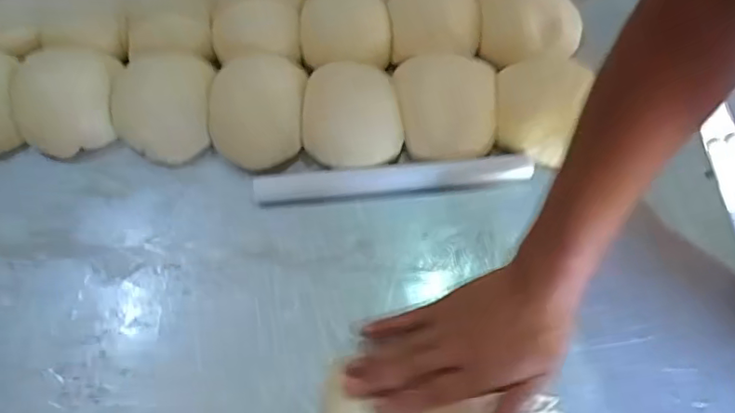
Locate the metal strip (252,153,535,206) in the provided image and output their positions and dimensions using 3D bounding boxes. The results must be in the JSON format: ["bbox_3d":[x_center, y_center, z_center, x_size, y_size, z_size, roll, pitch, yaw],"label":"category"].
[{"bbox_3d":[0.023,-0.025,0.518,0.247,0.019,0.028,-5,62,-1],"label":"metal strip"}]

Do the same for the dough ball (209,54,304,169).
[{"bbox_3d":[-0.105,-0.090,0.540,0.087,0.044,0.098,-2,62,0],"label":"dough ball"}]

